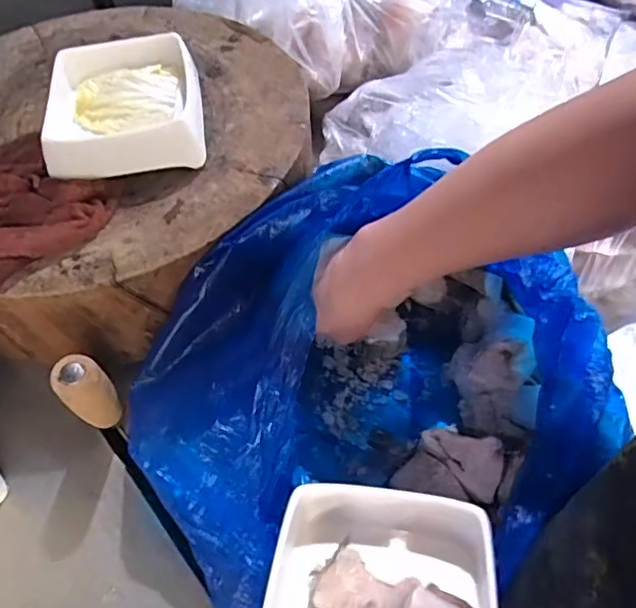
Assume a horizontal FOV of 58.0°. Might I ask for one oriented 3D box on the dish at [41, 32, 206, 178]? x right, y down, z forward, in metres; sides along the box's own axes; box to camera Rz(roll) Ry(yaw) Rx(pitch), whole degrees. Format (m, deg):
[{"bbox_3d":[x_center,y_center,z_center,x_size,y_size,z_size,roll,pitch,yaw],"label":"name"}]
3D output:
[{"bbox_3d":[-0.177,-0.176,0.514,0.133,0.041,0.147,-11,56,-2],"label":"dish"}]

